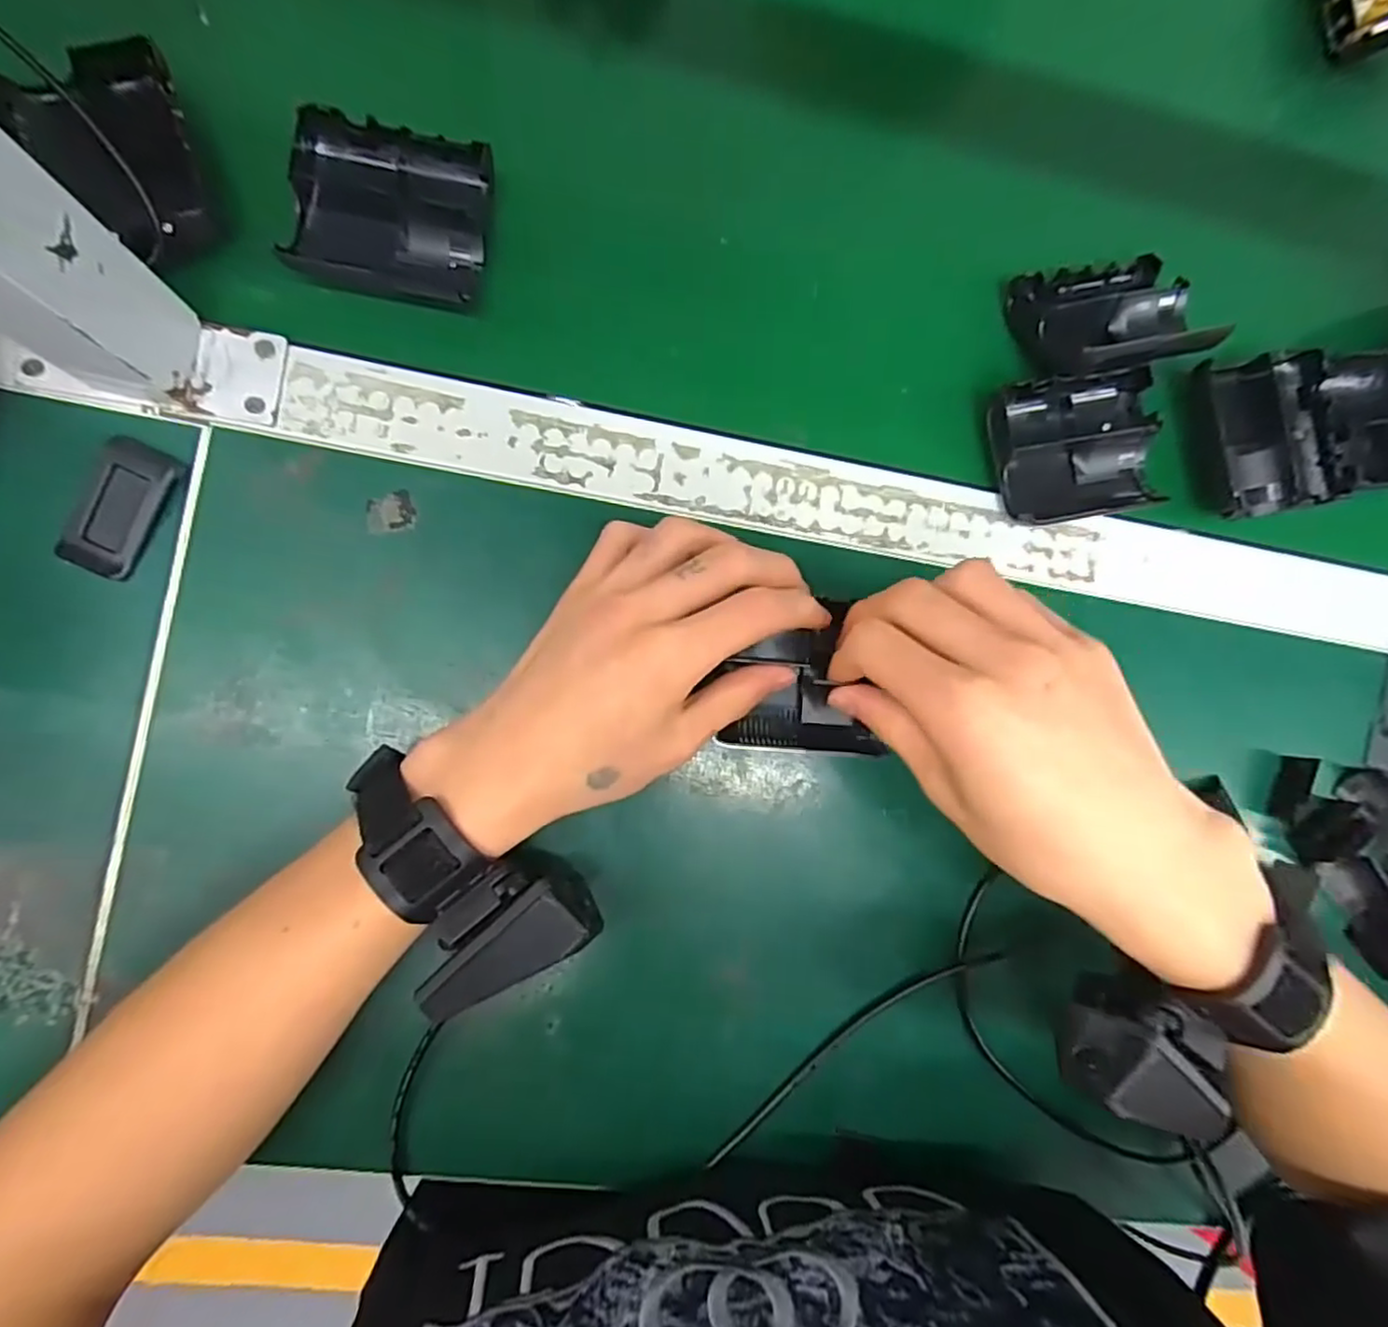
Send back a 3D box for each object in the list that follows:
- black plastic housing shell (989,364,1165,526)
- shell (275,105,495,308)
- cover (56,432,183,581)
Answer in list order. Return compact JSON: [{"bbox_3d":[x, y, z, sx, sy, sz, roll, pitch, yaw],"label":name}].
[{"bbox_3d":[0.184,-0.103,0.325,0.079,0.020,0.065,-9,88,-7],"label":"black plastic housing shell"},{"bbox_3d":[-0.129,-0.194,0.287,0.077,0.025,0.061,5,87,-7],"label":"shell"},{"bbox_3d":[-0.235,-0.064,0.274,0.030,0.007,0.055,26,84,-5],"label":"cover"}]

